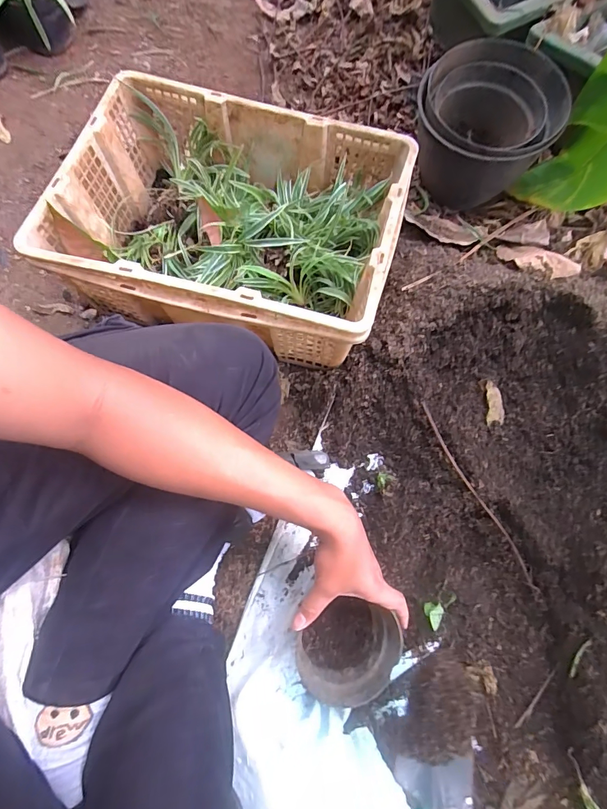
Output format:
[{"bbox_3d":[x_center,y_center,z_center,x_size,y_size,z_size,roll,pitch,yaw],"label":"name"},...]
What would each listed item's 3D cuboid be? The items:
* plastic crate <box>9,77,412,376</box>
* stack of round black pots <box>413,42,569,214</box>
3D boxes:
[{"bbox_3d":[-0.103,-0.275,0.625,0.466,0.158,0.349,14,72,2],"label":"plastic crate"},{"bbox_3d":[0.307,-0.480,0.718,0.229,0.172,0.218,22,73,5],"label":"stack of round black pots"}]

